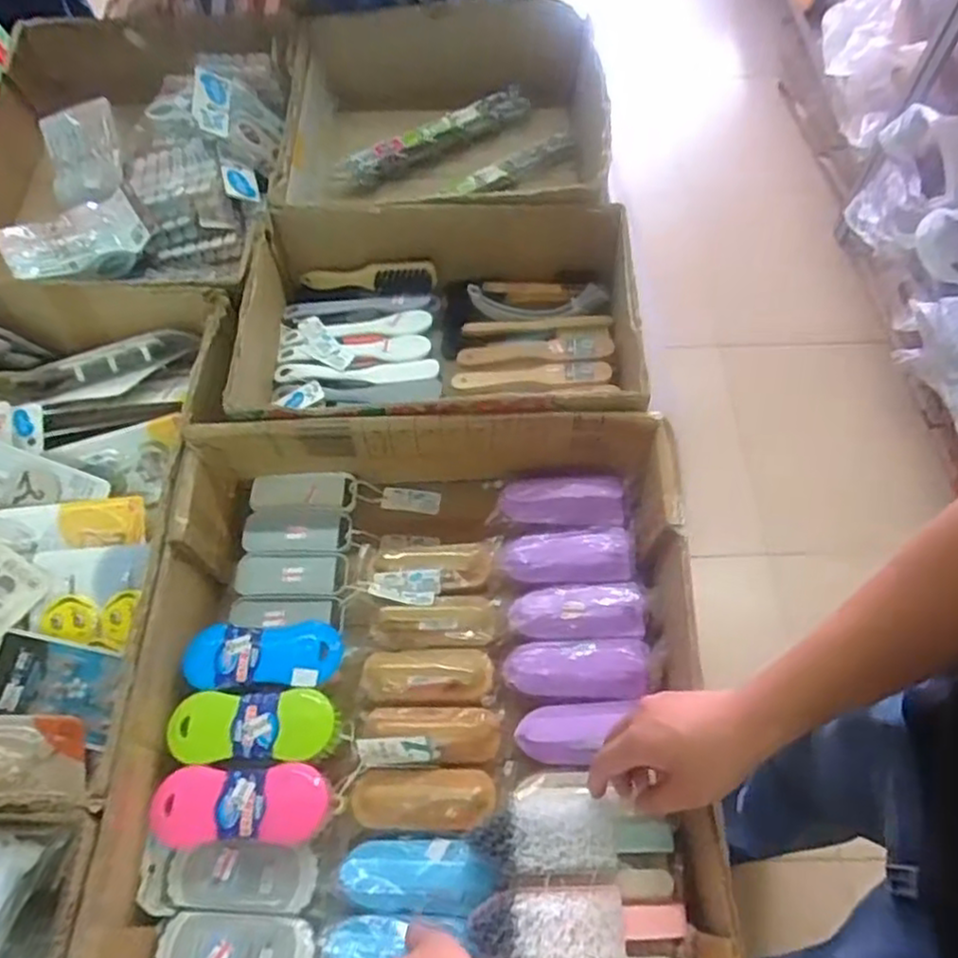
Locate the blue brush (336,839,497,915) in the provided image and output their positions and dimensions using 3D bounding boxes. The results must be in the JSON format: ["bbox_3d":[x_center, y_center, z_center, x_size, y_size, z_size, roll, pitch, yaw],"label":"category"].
[{"bbox_3d":[-0.051,0.339,0.599,0.127,0.032,0.053,0,60,2],"label":"blue brush"}]

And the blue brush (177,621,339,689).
[{"bbox_3d":[-0.212,0.176,0.694,0.151,0.048,0.064,-1,60,1],"label":"blue brush"}]

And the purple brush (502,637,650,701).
[{"bbox_3d":[0.094,0.178,0.679,0.136,0.028,0.060,2,63,2],"label":"purple brush"}]

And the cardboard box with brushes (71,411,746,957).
[{"bbox_3d":[-0.055,0.222,0.649,0.487,0.146,0.568,-1,60,1],"label":"cardboard box with brushes"}]

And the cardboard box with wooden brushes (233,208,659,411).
[{"bbox_3d":[-0.044,-0.181,0.834,0.433,0.116,0.297,1,63,2],"label":"cardboard box with wooden brushes"}]

